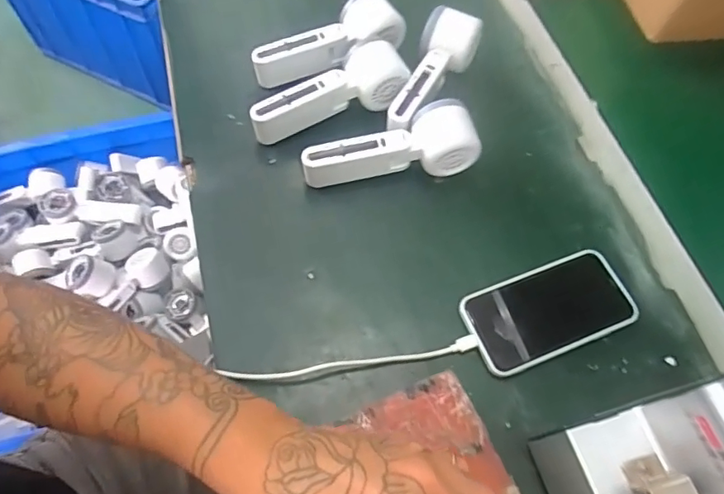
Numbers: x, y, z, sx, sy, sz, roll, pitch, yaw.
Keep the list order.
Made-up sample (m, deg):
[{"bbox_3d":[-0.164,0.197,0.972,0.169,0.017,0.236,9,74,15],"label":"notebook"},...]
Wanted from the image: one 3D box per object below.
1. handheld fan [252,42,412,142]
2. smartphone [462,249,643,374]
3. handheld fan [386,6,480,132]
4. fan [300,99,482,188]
[{"bbox_3d":[-0.036,-0.157,0.512,0.162,0.051,0.053,-20,65,-9],"label":"handheld fan"},{"bbox_3d":[0.164,0.055,0.439,0.146,0.010,0.074,-19,64,-11],"label":"smartphone"},{"bbox_3d":[0.073,-0.172,0.523,0.055,0.060,0.168,21,65,10],"label":"handheld fan"},{"bbox_3d":[0.027,-0.094,0.487,0.168,0.060,0.049,-8,63,-4],"label":"fan"}]

